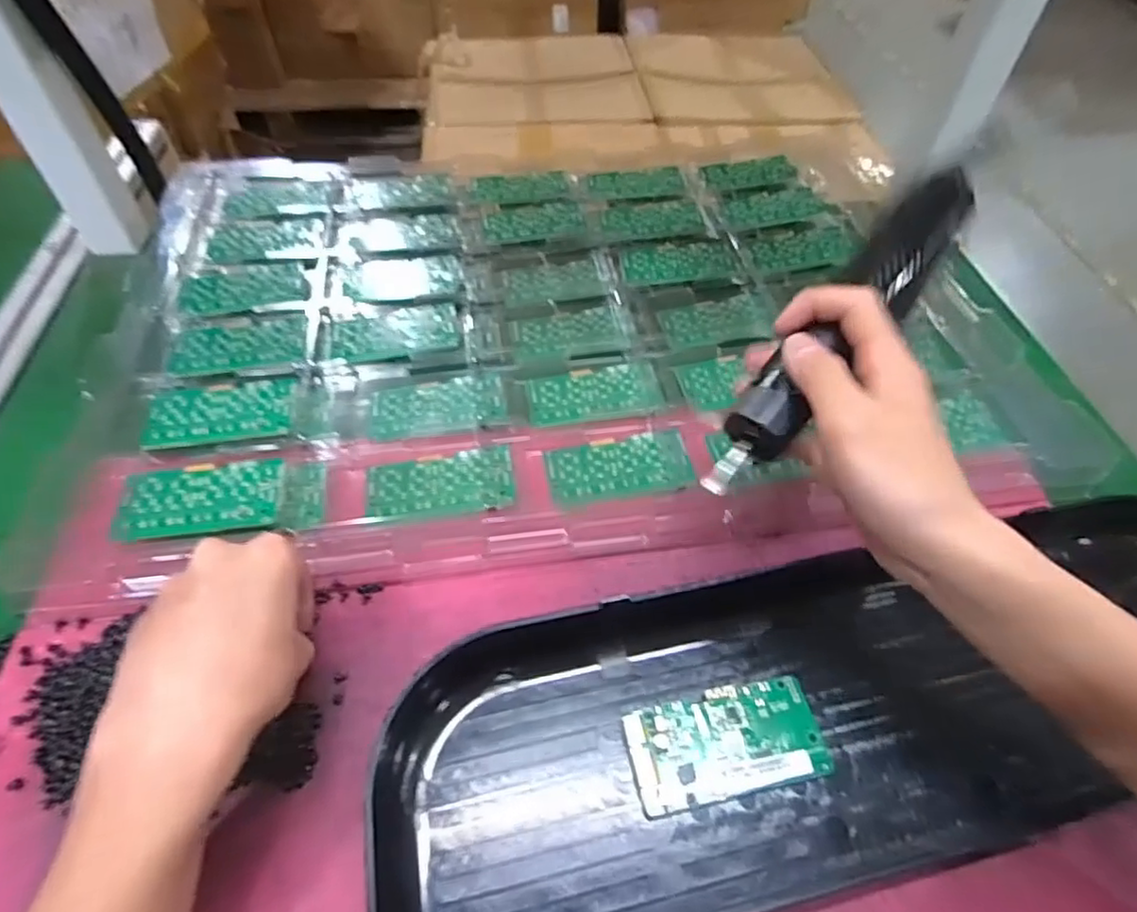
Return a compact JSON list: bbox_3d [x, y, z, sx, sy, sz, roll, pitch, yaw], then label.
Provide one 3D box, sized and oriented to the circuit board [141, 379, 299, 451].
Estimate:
[{"bbox_3d":[-0.232,-0.029,0.430,0.091,0.005,0.051,-7,53,-8],"label":"circuit board"}]

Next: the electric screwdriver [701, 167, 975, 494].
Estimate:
[{"bbox_3d":[0.142,-0.069,0.326,0.036,0.031,0.230,36,74,22],"label":"electric screwdriver"}]

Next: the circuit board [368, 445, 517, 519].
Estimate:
[{"bbox_3d":[-0.082,0.018,0.413,0.092,0.004,0.047,-9,53,-2],"label":"circuit board"}]

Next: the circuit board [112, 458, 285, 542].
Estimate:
[{"bbox_3d":[-0.220,0.025,0.386,0.092,0.006,0.048,-4,55,-2],"label":"circuit board"}]

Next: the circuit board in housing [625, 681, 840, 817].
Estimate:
[{"bbox_3d":[0.078,0.142,0.318,0.095,0.008,0.048,-9,53,-9],"label":"circuit board in housing"}]

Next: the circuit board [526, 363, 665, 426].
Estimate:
[{"bbox_3d":[0.019,-0.047,0.470,0.095,0.009,0.048,-8,53,-9],"label":"circuit board"}]

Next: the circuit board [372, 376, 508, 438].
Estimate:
[{"bbox_3d":[-0.092,-0.035,0.456,0.092,0.005,0.048,-4,53,-6],"label":"circuit board"}]

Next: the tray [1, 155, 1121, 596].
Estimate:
[{"bbox_3d":[0.001,-0.121,0.516,0.659,0.027,0.438,-4,53,-6],"label":"tray"}]

